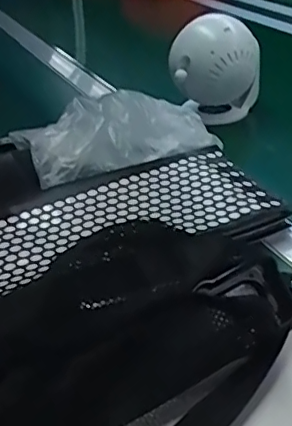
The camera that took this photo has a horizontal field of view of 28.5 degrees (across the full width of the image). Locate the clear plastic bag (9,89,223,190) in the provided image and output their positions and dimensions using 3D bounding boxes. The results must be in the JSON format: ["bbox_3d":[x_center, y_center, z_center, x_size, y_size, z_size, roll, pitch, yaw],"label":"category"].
[{"bbox_3d":[-0.027,-0.086,0.622,0.205,0.063,0.101,-18,35,-19],"label":"clear plastic bag"}]

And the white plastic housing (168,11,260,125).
[{"bbox_3d":[0.093,-0.193,0.769,0.112,0.133,0.083,0,33,9],"label":"white plastic housing"}]

